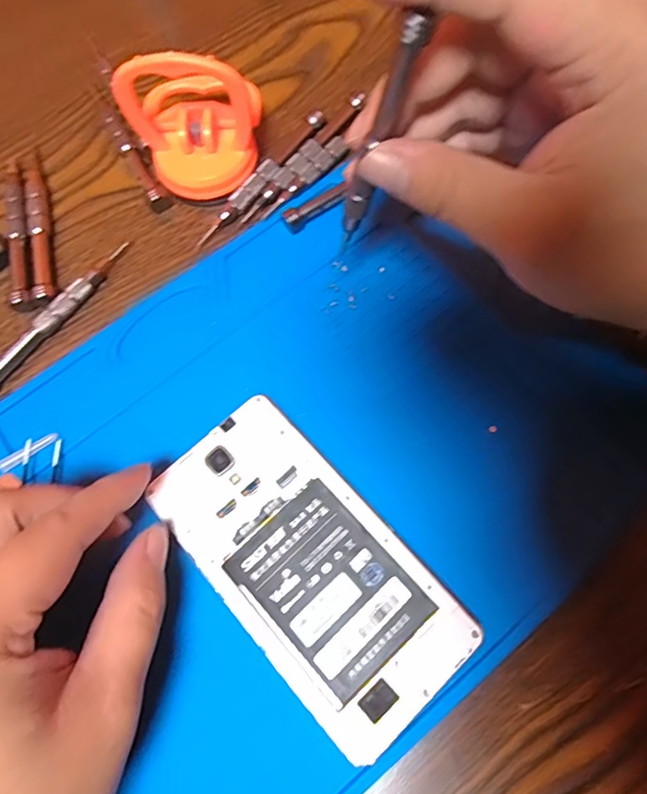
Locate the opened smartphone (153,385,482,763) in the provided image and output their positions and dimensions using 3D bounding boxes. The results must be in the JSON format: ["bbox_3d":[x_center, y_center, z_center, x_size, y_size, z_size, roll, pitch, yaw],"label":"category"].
[{"bbox_3d":[-0.007,0.069,0.221,0.069,0.008,0.138,-41,75,-11],"label":"opened smartphone"}]

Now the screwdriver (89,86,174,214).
[{"bbox_3d":[-0.113,-0.142,0.296,0.010,0.010,0.100,-33,74,-8],"label":"screwdriver"}]

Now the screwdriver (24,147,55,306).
[{"bbox_3d":[-0.152,-0.094,0.282,0.010,0.009,0.102,-14,73,-2],"label":"screwdriver"}]

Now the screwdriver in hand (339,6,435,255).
[{"bbox_3d":[0.017,-0.085,0.187,0.011,0.092,0.008,-26,71,-27],"label":"screwdriver in hand"}]

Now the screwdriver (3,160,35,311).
[{"bbox_3d":[-0.162,-0.088,0.279,0.010,0.008,0.098,-15,73,-2],"label":"screwdriver"}]

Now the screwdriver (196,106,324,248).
[{"bbox_3d":[-0.032,-0.118,0.283,0.011,0.009,0.098,38,78,13],"label":"screwdriver"}]

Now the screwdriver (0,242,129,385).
[{"bbox_3d":[-0.134,-0.039,0.263,0.009,0.010,0.100,37,78,13],"label":"screwdriver"}]

